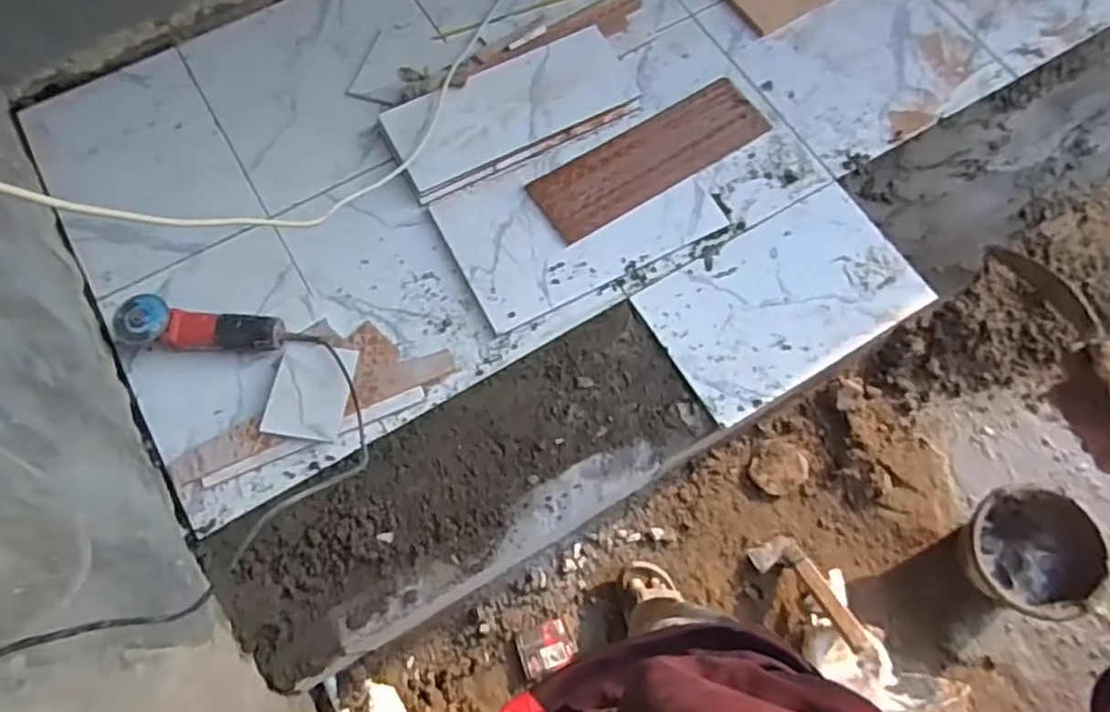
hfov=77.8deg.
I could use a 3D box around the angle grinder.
[{"bbox_3d":[-0.619,-0.048,1.205,0.285,0.085,0.080,5,68,-1],"label":"angle grinder"}]

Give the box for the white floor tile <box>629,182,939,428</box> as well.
[{"bbox_3d":[0.433,-0.111,1.294,0.491,0.014,0.296,-29,74,-11],"label":"white floor tile"}]

